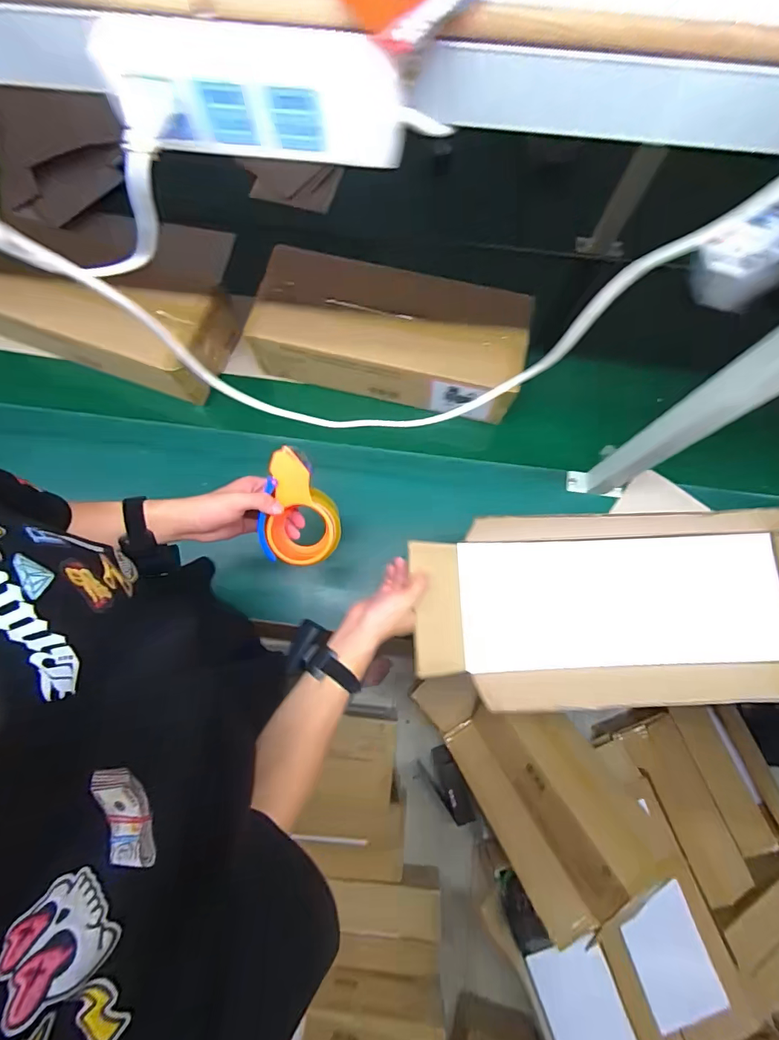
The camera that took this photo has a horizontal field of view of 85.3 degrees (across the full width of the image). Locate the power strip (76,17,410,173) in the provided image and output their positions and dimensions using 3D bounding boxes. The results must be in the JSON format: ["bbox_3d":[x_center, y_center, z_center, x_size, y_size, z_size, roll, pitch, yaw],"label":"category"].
[{"bbox_3d":[-0.087,-0.260,0.260,0.186,0.055,0.030,9,78,2],"label":"power strip"}]

